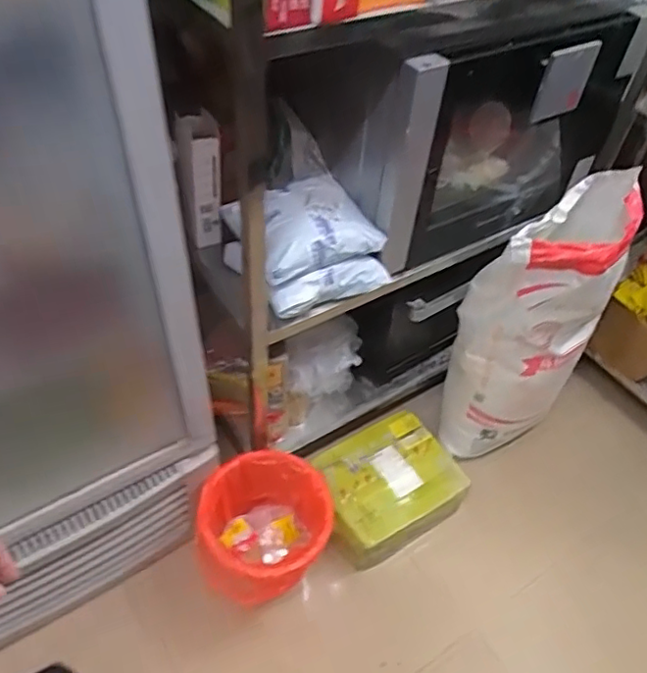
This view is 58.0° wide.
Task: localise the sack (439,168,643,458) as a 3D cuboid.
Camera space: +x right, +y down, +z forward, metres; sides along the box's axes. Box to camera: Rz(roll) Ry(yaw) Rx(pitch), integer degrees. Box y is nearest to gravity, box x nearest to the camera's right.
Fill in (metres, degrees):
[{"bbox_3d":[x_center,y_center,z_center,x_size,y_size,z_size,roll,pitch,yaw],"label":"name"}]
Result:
[{"bbox_3d":[0.478,-0.016,1.388,0.297,0.682,0.233,-4,49,-9],"label":"sack"}]

